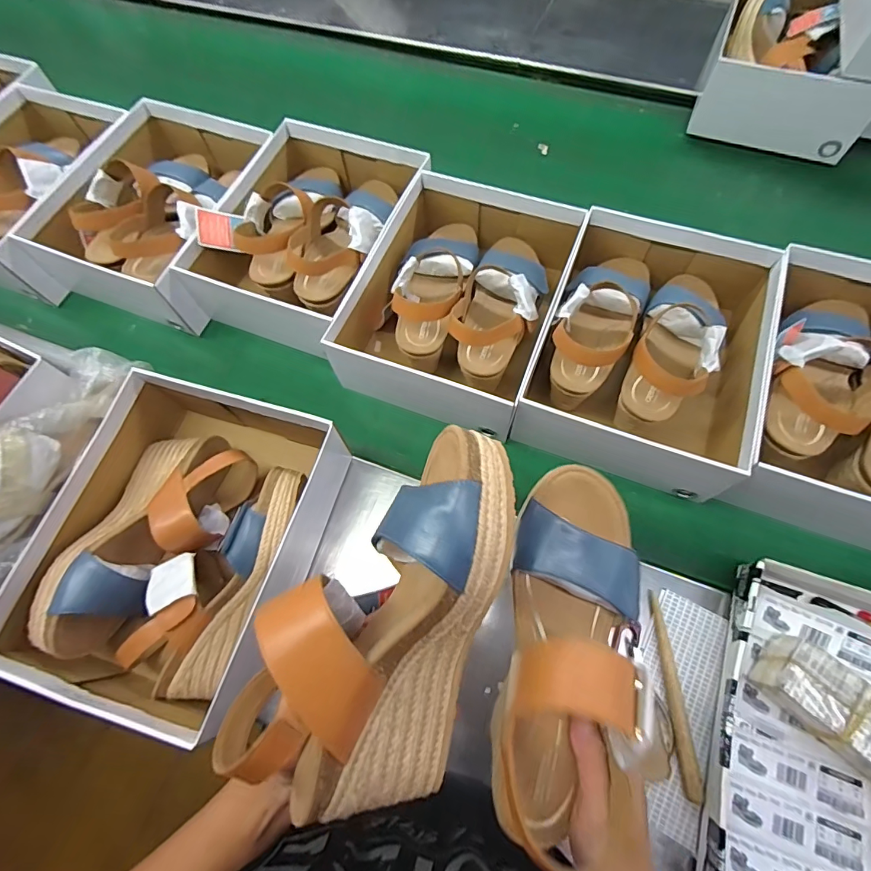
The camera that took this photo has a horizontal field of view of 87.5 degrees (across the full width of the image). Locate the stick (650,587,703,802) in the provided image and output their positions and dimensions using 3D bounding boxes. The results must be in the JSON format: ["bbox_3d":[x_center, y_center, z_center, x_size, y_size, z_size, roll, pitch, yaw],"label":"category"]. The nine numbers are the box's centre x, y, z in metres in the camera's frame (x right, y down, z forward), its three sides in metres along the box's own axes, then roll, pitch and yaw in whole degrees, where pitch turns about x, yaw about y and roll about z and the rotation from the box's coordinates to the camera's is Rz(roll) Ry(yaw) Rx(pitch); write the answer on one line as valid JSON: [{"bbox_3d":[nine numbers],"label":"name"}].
[{"bbox_3d":[0.232,0.247,0.444,0.016,0.009,0.176,-1,67,-2],"label":"stick"}]

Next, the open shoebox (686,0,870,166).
[{"bbox_3d":[0.569,-0.601,0.732,0.221,0.120,0.278,20,68,6],"label":"open shoebox"}]

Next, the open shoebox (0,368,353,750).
[{"bbox_3d":[-0.259,0.114,0.486,0.233,0.120,0.304,18,68,5],"label":"open shoebox"}]

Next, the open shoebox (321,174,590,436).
[{"bbox_3d":[0.029,-0.178,0.603,0.233,0.144,0.313,20,68,6],"label":"open shoebox"}]

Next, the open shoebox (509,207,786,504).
[{"bbox_3d":[0.255,-0.107,0.553,0.242,0.125,0.296,21,68,7],"label":"open shoebox"}]

